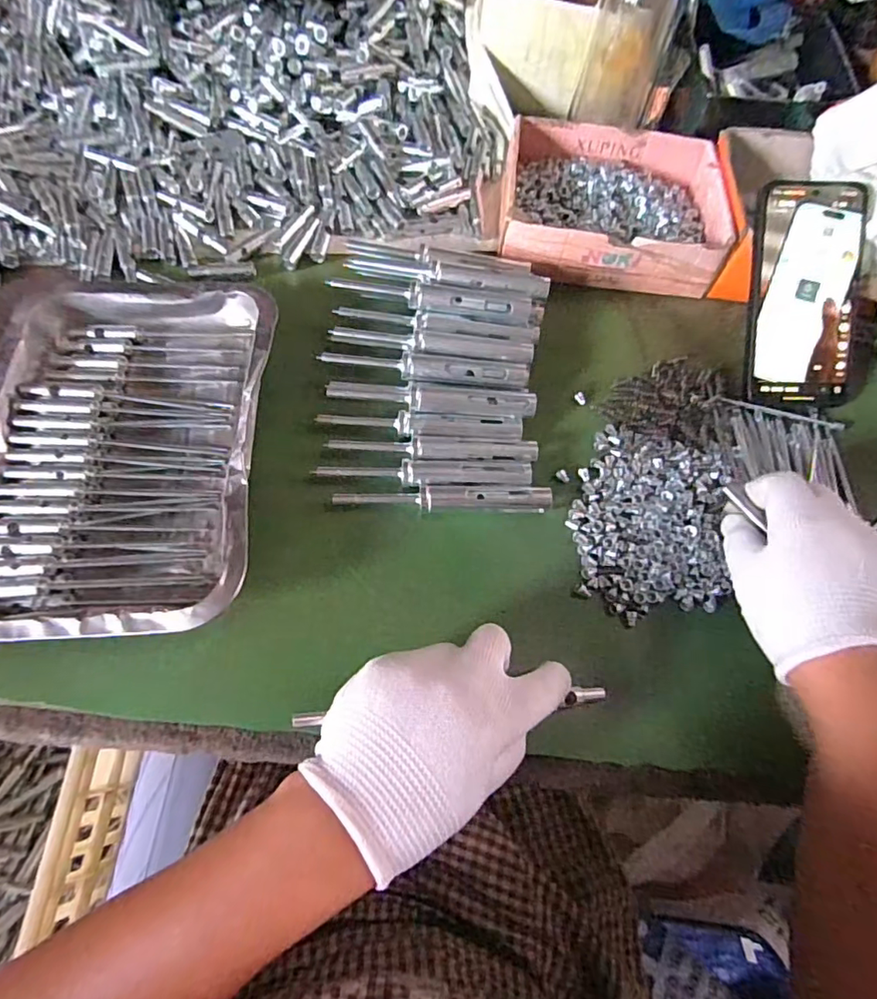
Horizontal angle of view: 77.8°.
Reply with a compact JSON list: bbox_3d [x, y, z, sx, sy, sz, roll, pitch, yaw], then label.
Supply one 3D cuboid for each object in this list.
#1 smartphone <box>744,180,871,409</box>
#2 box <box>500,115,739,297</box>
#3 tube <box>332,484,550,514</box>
[{"bbox_3d":[0.269,-0.148,0.396,0.076,0.007,0.155,0,97,3],"label":"smartphone"},{"bbox_3d":[0.140,-0.246,0.445,0.176,0.043,0.140,8,70,1],"label":"box"},{"bbox_3d":[0.004,0.000,0.362,0.141,0.014,0.017,1,70,-1],"label":"tube"}]

